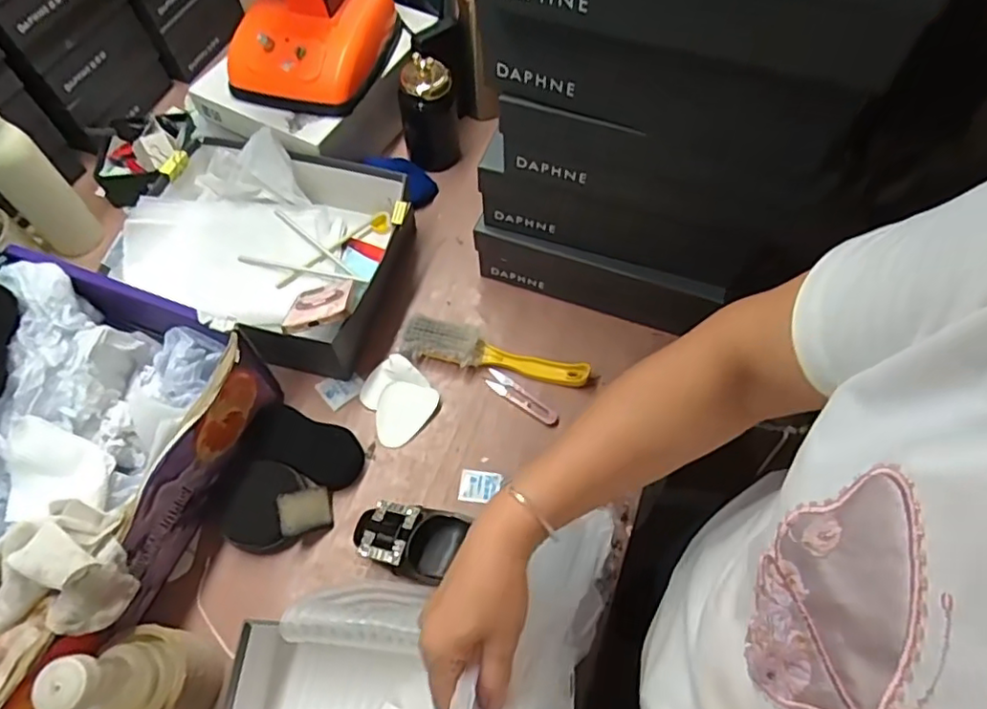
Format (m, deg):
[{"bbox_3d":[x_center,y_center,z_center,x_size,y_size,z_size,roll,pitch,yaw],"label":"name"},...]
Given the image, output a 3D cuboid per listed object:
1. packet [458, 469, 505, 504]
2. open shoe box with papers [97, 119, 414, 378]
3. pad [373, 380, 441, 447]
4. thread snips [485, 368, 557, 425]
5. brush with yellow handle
[{"bbox_3d":[-0.015,0.147,0.694,0.046,0.009,0.037,7,63,5],"label":"packet"},{"bbox_3d":[-0.283,-0.140,0.771,0.321,0.131,0.282,20,65,11],"label":"open shoe box with papers"},{"bbox_3d":[-0.107,0.070,0.728,0.066,0.014,0.076,17,64,10],"label":"pad"},{"bbox_3d":[0.032,0.051,0.742,0.100,0.008,0.023,35,69,17],"label":"thread snips"},{"bbox_3d":[0.003,-0.003,0.757,0.225,0.037,0.050,12,64,8],"label":"brush with yellow handle"}]

